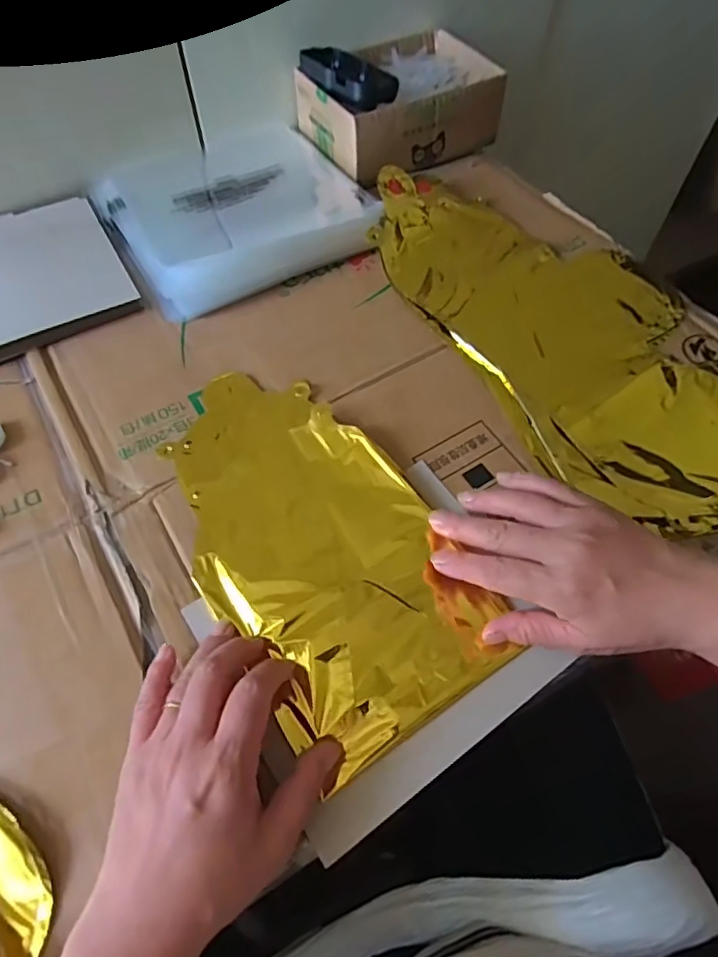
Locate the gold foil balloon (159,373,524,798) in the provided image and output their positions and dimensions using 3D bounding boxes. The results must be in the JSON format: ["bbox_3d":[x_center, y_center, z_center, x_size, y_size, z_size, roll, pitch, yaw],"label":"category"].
[{"bbox_3d":[-0.037,0.035,0.382,0.145,0.014,0.275,-32,66,-17],"label":"gold foil balloon"}]

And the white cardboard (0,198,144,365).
[{"bbox_3d":[-0.311,-0.170,0.497,0.194,0.018,0.165,-27,62,-16],"label":"white cardboard"}]

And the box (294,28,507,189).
[{"bbox_3d":[0.046,-0.408,0.615,0.196,0.063,0.141,-26,61,-15],"label":"box"}]

